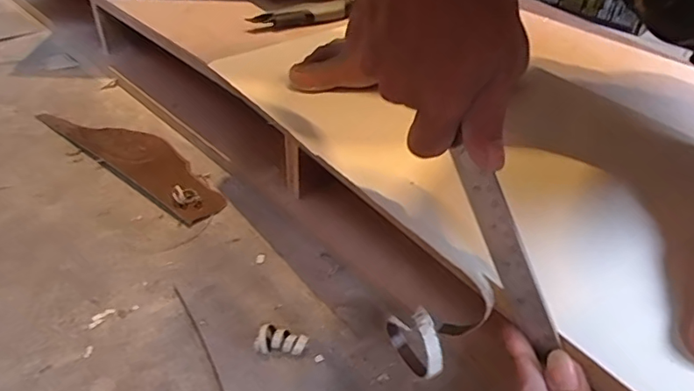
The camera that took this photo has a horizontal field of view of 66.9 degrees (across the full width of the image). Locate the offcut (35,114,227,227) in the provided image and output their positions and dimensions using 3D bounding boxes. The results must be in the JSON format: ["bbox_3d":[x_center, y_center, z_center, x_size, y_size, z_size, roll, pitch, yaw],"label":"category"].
[{"bbox_3d":[-0.269,-0.058,0.665,0.313,0.016,0.081,29,46,27],"label":"offcut"}]

